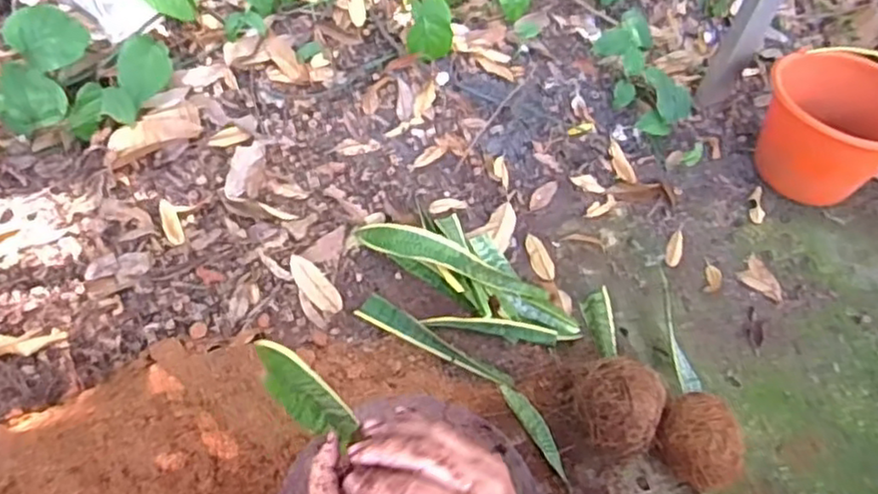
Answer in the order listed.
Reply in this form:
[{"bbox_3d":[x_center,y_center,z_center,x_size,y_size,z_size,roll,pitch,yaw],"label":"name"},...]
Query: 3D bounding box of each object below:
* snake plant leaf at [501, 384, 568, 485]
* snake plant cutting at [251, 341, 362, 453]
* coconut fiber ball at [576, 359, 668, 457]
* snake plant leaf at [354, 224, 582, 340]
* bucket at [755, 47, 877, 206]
[{"bbox_3d":[0.139,0.256,0.953,0.031,0.008,0.156,-21,54,-23],"label":"snake plant leaf"},{"bbox_3d":[-0.118,0.119,0.576,0.037,0.019,0.186,-27,28,-26],"label":"snake plant cutting"},{"bbox_3d":[0.242,0.218,0.930,0.110,0.105,0.104,3,48,-3],"label":"coconut fiber ball"},{"bbox_3d":[0.050,0.036,1.114,0.399,0.040,0.075,25,51,16],"label":"snake plant leaf"},{"bbox_3d":[0.764,-0.233,1.316,0.261,0.230,0.272,32,53,21],"label":"bucket"}]

